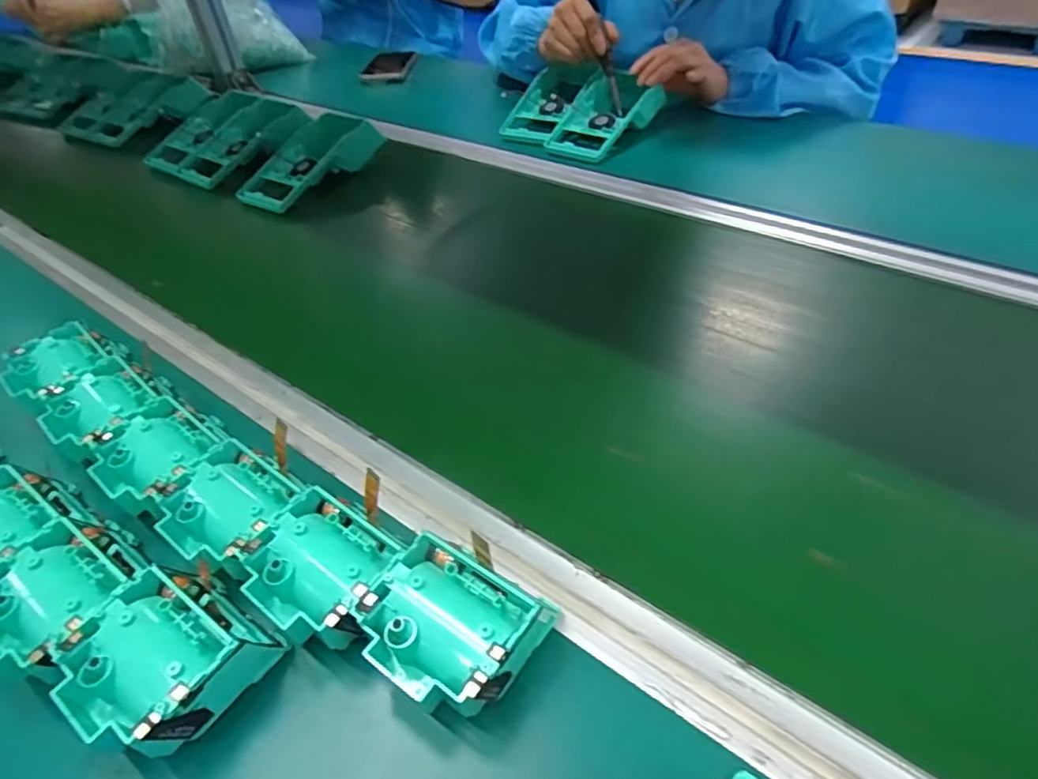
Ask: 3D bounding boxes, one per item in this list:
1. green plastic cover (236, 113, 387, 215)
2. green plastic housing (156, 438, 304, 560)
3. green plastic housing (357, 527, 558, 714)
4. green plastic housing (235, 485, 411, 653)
[{"bbox_3d":[-0.259,-0.274,0.746,0.105,0.046,0.179,26,54,29],"label":"green plastic cover"},{"bbox_3d":[-0.161,0.076,0.360,0.074,0.041,0.063,19,51,24],"label":"green plastic housing"},{"bbox_3d":[-0.032,0.119,0.304,0.075,0.046,0.071,25,53,28],"label":"green plastic housing"},{"bbox_3d":[-0.100,0.099,0.330,0.075,0.045,0.066,21,52,25],"label":"green plastic housing"}]

